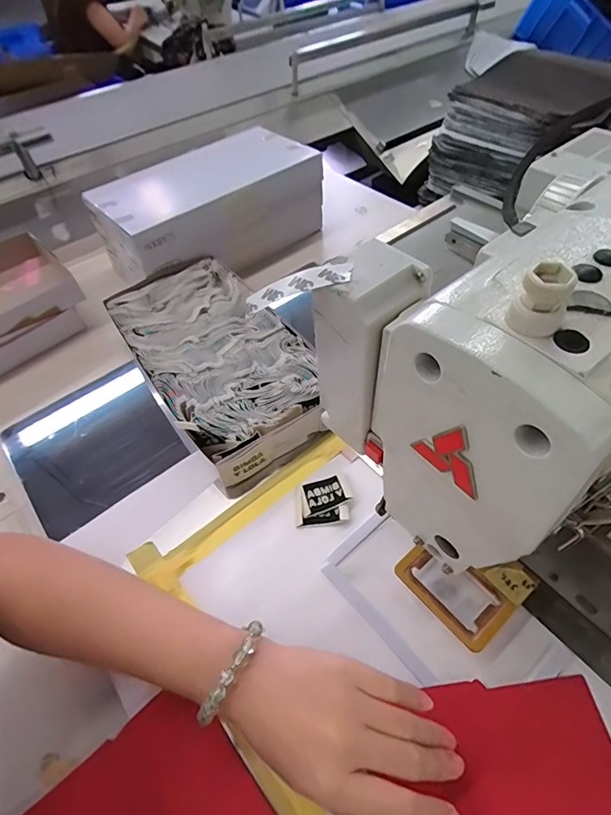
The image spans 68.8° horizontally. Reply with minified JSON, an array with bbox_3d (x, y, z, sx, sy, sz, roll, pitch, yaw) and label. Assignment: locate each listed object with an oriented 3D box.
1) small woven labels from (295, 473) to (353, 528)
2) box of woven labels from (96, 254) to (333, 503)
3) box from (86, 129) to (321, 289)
[{"bbox_3d":[0.015,0.085,0.413,0.051,0.010,0.046,-7,53,-2],"label":"small woven labels"},{"bbox_3d":[-0.101,-0.061,0.518,0.161,0.041,0.320,-30,57,-18],"label":"box of woven labels"},{"bbox_3d":[-0.138,-0.308,0.671,0.321,0.095,0.155,-35,58,-21],"label":"box"}]

